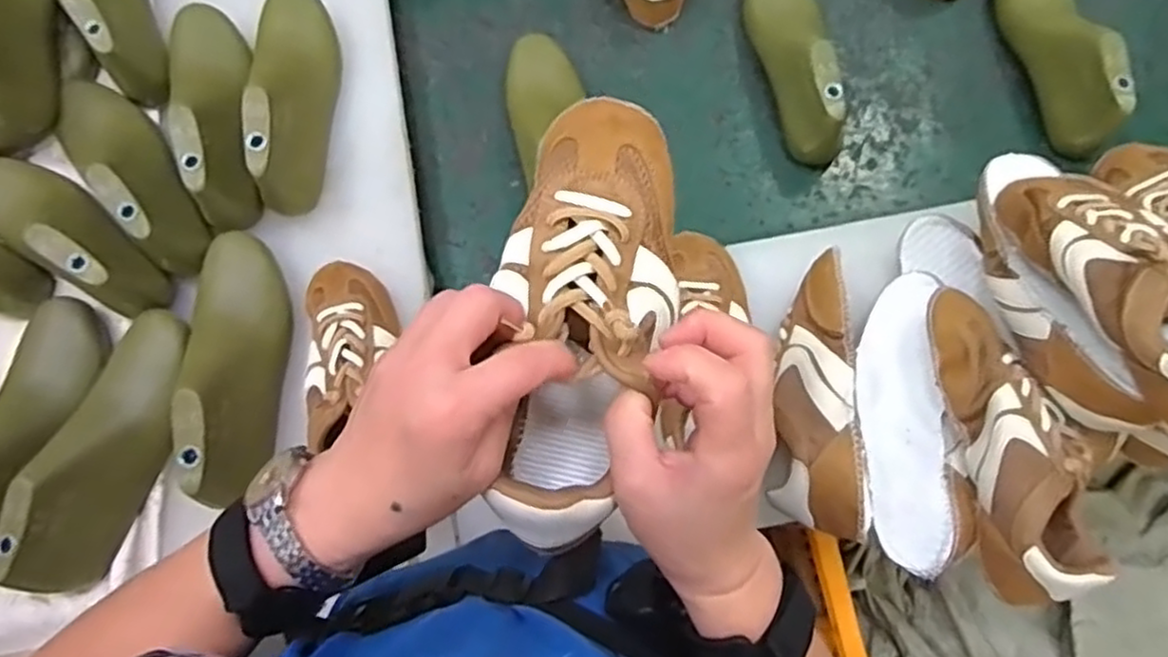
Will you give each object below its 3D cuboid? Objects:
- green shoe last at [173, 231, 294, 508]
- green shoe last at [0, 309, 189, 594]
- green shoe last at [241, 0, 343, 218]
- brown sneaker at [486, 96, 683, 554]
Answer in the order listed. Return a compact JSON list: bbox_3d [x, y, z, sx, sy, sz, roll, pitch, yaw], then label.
[{"bbox_3d":[-0.282,0.018,0.574,0.072,0.070,0.224,-8,76,0],"label":"green shoe last"},{"bbox_3d":[-0.381,0.091,0.558,0.073,0.071,0.223,18,77,6],"label":"green shoe last"},{"bbox_3d":[-0.269,-0.225,0.638,0.072,0.069,0.228,-6,76,0],"label":"green shoe last"},{"bbox_3d":[-0.001,-0.007,0.335,0.080,0.084,0.204,11,98,4],"label":"brown sneaker"}]

